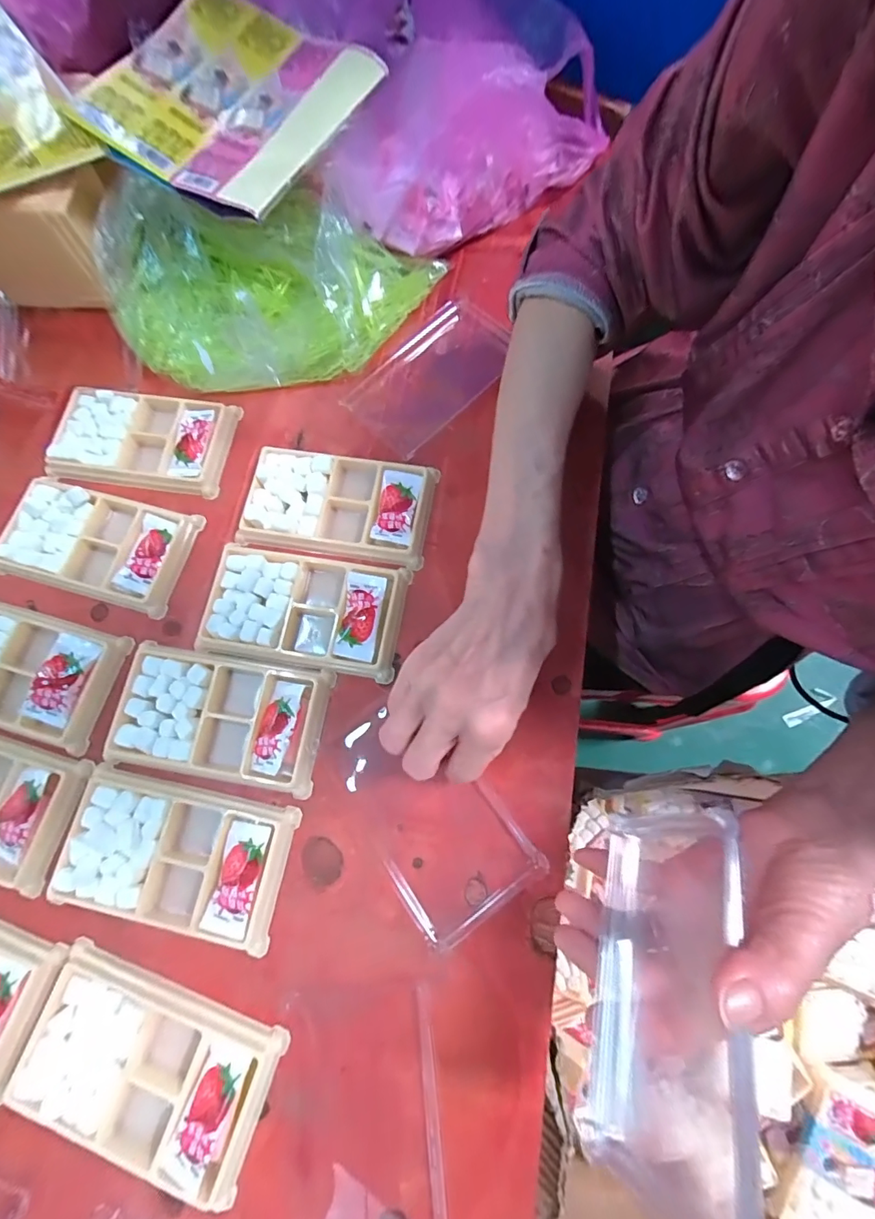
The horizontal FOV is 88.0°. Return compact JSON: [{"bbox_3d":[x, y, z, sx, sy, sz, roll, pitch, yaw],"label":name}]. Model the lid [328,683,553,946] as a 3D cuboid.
[{"bbox_3d":[-0.010,0.119,0.277,0.076,0.011,0.139,-35,77,-7],"label":"lid"}]

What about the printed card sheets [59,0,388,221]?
[{"bbox_3d":[-0.152,-0.380,0.332,0.164,0.024,0.176,29,78,9],"label":"printed card sheets"}]

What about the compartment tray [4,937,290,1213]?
[{"bbox_3d":[-0.158,0.249,0.243,0.131,0.013,0.078,14,77,5],"label":"compartment tray"}]

